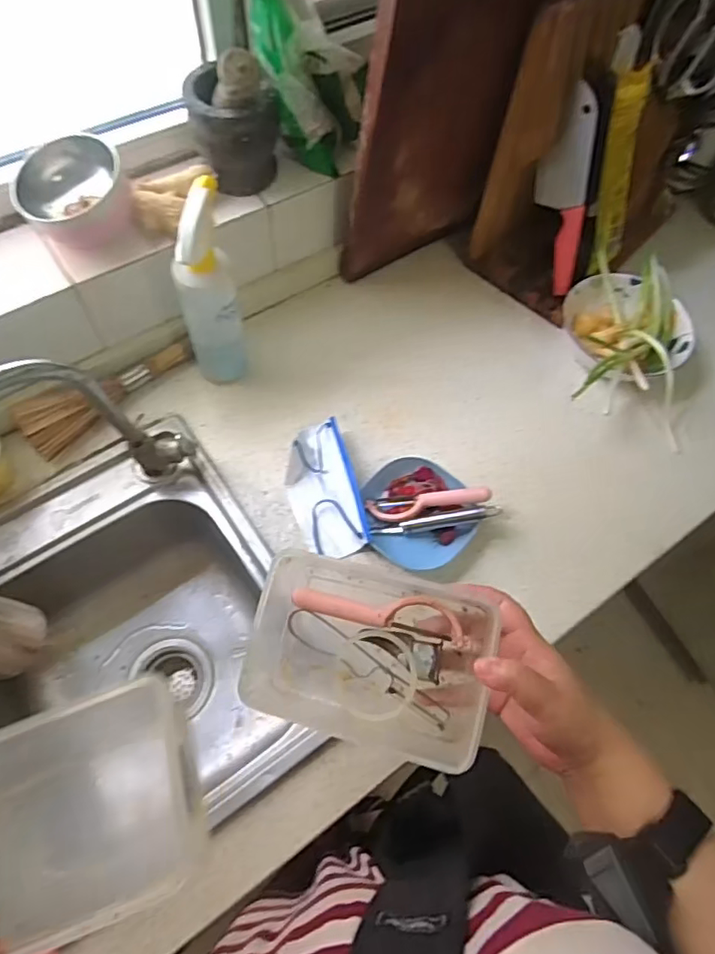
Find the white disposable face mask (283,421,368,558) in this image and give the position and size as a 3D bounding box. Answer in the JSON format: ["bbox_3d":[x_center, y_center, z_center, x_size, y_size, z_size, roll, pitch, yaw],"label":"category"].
[{"bbox_3d":[-0.042,0.012,0.691,0.077,0.044,0.164,-13,65,-9],"label":"white disposable face mask"}]

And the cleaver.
[{"bbox_3d":[0.276,-0.374,0.775,0.020,0.260,0.073,-38,50,-19],"label":"cleaver"}]

